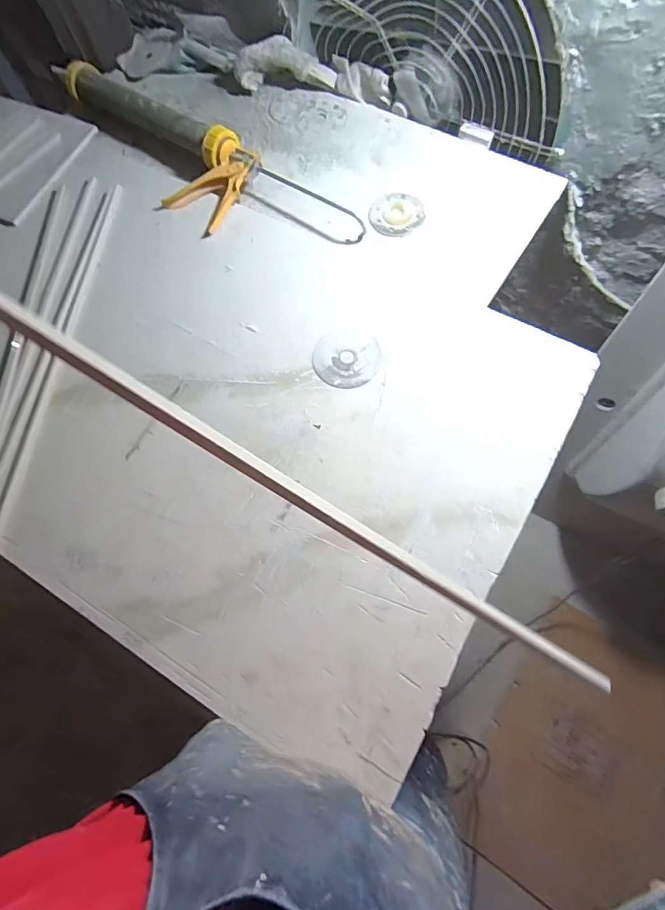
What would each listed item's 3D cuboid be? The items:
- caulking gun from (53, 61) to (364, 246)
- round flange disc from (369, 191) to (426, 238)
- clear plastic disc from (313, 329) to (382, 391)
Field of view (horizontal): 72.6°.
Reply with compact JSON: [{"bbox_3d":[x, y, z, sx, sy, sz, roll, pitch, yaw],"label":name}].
[{"bbox_3d":[-0.245,-0.484,0.744,0.645,0.055,0.167,29,74,10],"label":"caulking gun"},{"bbox_3d":[0.100,-0.388,0.727,0.086,0.007,0.082,0,72,1],"label":"round flange disc"},{"bbox_3d":[0.020,-0.138,0.637,0.093,0.005,0.092,0,72,1],"label":"clear plastic disc"}]

